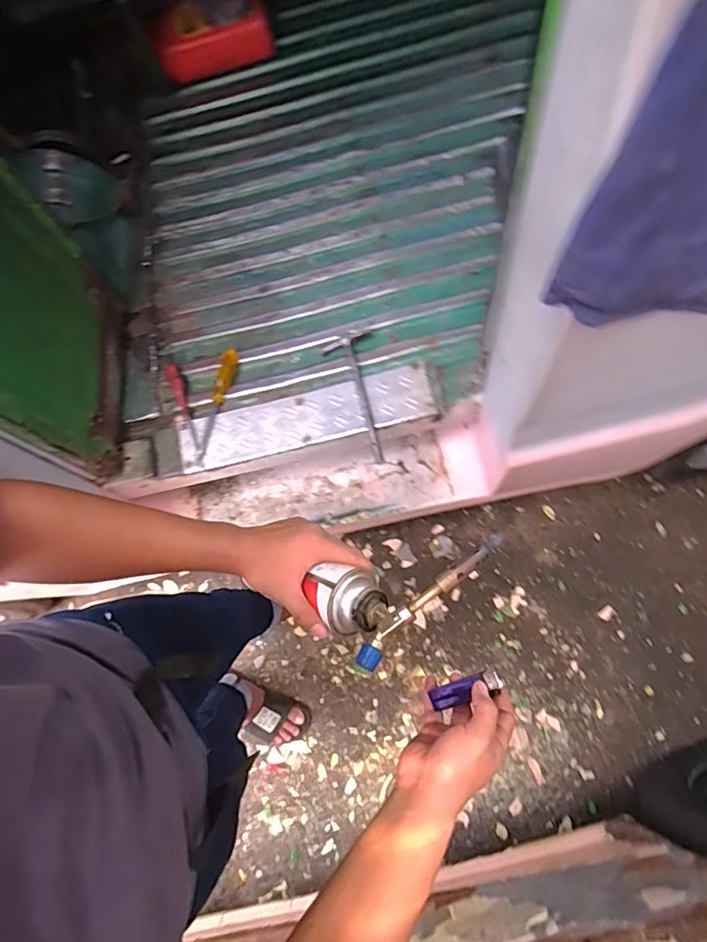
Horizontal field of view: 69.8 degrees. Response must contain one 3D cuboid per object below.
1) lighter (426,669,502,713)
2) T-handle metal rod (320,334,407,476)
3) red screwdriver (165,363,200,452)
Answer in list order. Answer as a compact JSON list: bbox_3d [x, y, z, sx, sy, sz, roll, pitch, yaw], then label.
[{"bbox_3d":[0.108,0.210,0.487,0.071,0.015,0.021,-33,76,22],"label":"lighter"},{"bbox_3d":[0.022,-0.119,0.908,0.086,0.034,0.280,-15,76,-4],"label":"T-handle metal rod"},{"bbox_3d":[-0.315,-0.120,0.947,0.023,0.023,0.177,-20,83,-6],"label":"red screwdriver"}]

